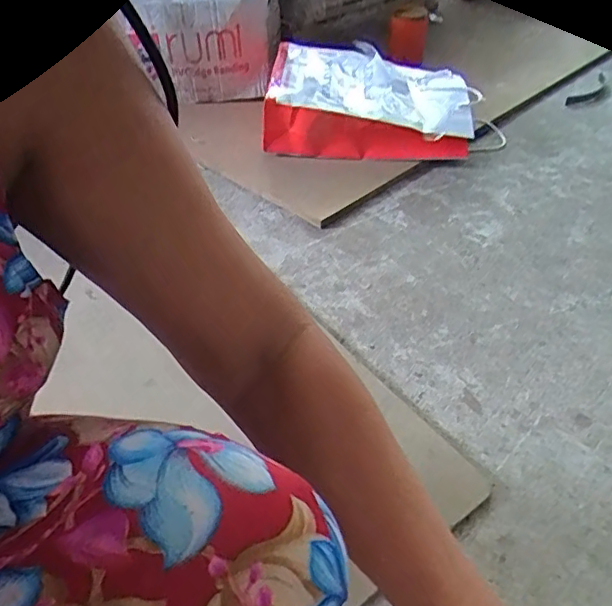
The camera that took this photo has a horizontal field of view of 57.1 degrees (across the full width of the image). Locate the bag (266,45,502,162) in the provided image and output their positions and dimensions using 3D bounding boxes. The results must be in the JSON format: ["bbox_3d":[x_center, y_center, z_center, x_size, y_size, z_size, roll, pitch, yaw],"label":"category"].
[{"bbox_3d":[0.124,-0.365,1.045,0.387,0.126,0.241,5,43,5],"label":"bag"}]

